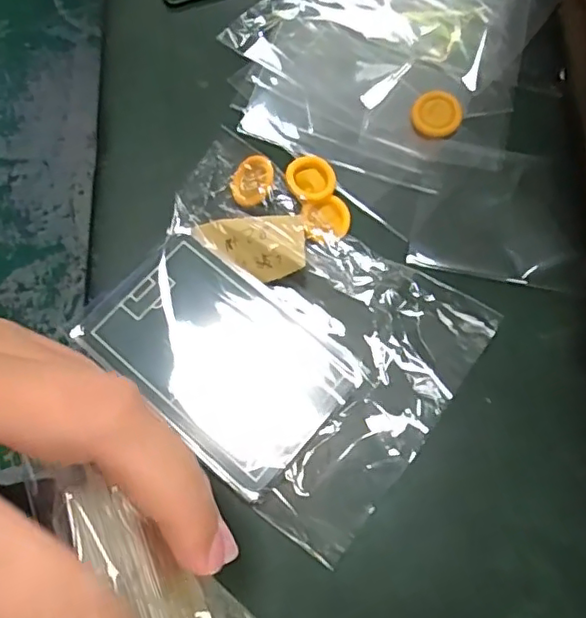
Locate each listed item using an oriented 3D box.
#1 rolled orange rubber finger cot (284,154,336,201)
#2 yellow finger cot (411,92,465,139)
[{"bbox_3d":[0.007,-0.052,0.239,0.019,0.006,0.021,-14,71,-3],"label":"rolled orange rubber finger cot"},{"bbox_3d":[0.061,-0.082,0.249,0.022,0.004,0.019,-28,72,-8],"label":"yellow finger cot"}]

